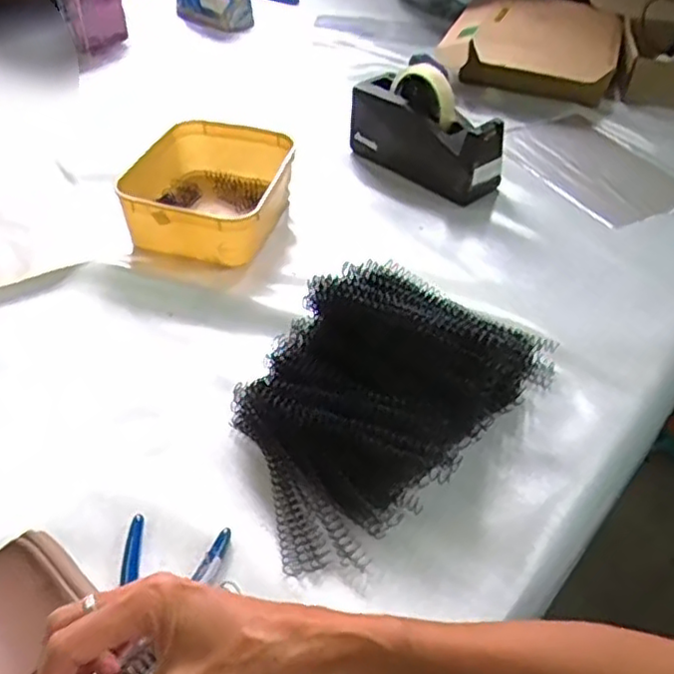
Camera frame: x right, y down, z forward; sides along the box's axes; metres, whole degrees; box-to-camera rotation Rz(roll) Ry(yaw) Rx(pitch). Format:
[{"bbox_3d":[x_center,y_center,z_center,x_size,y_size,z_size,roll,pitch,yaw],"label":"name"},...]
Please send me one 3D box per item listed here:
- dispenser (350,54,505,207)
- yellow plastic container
[{"bbox_3d":[0.111,-0.263,0.839,0.206,0.127,0.062,34,49,30],"label":"dispenser"},{"bbox_3d":[-0.144,-0.165,0.763,0.172,0.067,0.199,9,41,6],"label":"yellow plastic container"}]

